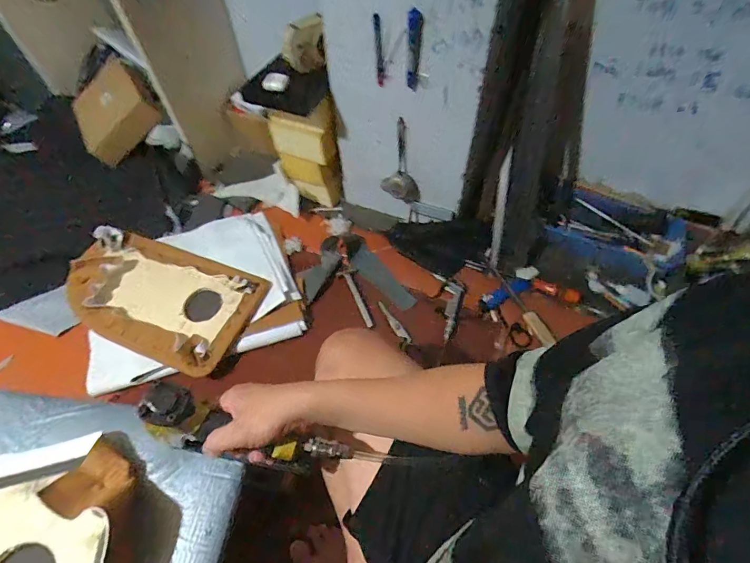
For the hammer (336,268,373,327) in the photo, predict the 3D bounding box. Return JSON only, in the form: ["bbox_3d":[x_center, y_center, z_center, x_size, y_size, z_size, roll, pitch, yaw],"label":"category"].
[{"bbox_3d":[-0.044,0.037,0.936,0.045,0.019,0.159,-16,56,-10],"label":"hammer"}]

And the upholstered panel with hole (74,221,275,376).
[{"bbox_3d":[-0.490,0.025,0.910,0.447,0.053,0.254,20,57,15],"label":"upholstered panel with hole"}]

